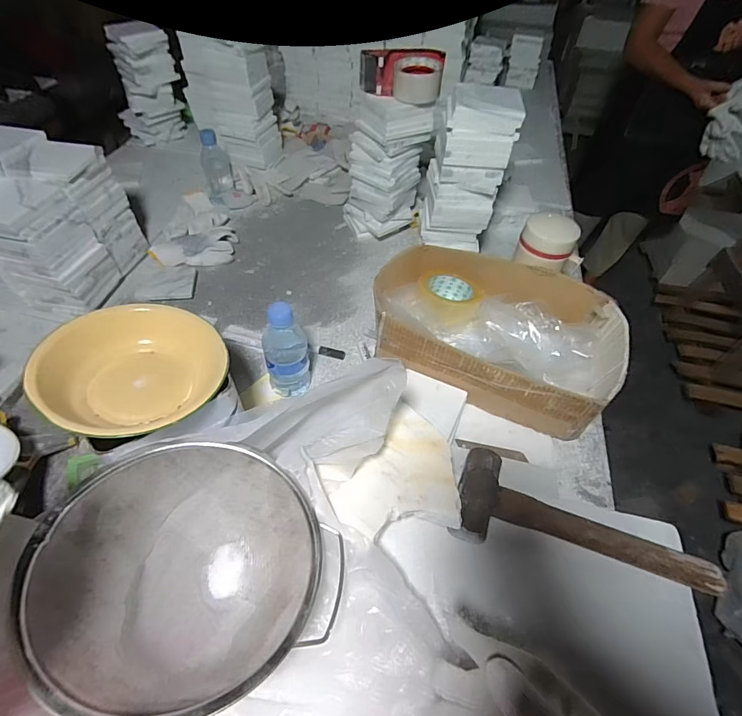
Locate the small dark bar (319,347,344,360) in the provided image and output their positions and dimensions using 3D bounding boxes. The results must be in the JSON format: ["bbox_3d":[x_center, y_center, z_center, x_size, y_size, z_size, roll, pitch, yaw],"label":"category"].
[{"bbox_3d":[-0.065,-0.010,0.697,0.043,0.013,0.016,12,49,4],"label":"small dark bar"}]

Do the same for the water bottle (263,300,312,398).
[{"bbox_3d":[-0.120,-0.003,0.605,0.061,0.173,0.056,0,50,-7],"label":"water bottle"}]

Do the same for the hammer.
[{"bbox_3d":[0.240,0.186,0.472,0.283,0.033,0.098,14,49,6],"label":"hammer"}]

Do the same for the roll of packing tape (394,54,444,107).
[{"bbox_3d":[0.079,-0.477,0.717,0.081,0.051,0.082,7,49,0],"label":"roll of packing tape"}]

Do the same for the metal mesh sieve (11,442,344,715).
[{"bbox_3d":[-0.171,0.202,0.406,0.230,0.120,0.229,-20,54,-21],"label":"metal mesh sieve"}]

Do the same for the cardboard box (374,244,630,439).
[{"bbox_3d":[0.186,-0.049,0.665,0.369,0.101,0.237,22,51,12],"label":"cardboard box"}]

